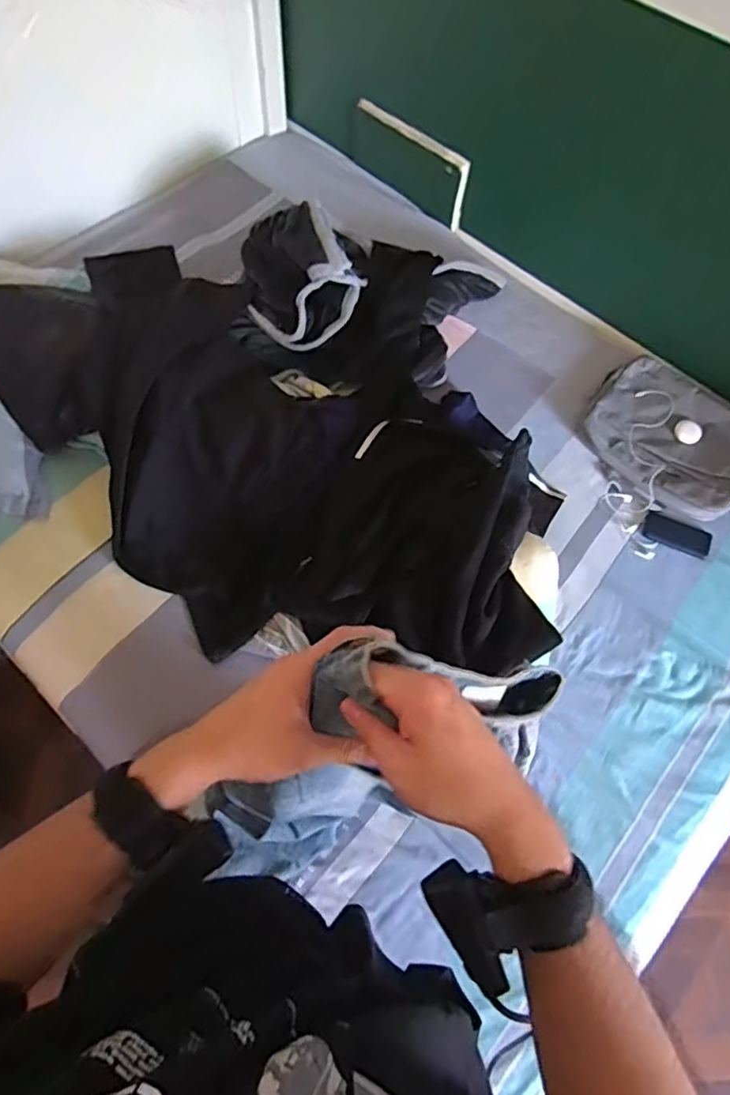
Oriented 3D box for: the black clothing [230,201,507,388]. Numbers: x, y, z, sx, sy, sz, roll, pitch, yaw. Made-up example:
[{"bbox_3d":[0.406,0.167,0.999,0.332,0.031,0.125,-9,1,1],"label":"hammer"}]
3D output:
[{"bbox_3d":[0.012,-0.572,1.413,0.566,0.181,0.401,6,63,0],"label":"black clothing"}]

